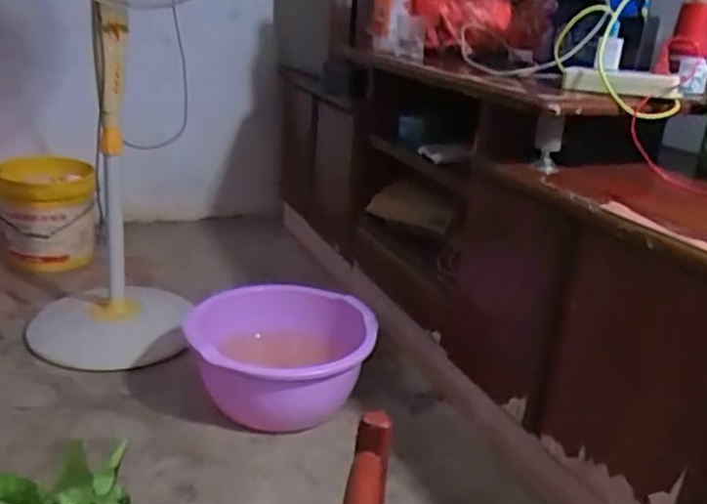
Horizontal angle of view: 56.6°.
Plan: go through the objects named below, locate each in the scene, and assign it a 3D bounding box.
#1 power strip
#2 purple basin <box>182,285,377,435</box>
[{"bbox_3d":[0.445,-0.281,1.094,0.179,0.040,0.043,12,22,17],"label":"power strip"},{"bbox_3d":[-0.153,0.229,1.343,0.356,0.201,0.324,3,21,-6],"label":"purple basin"}]

